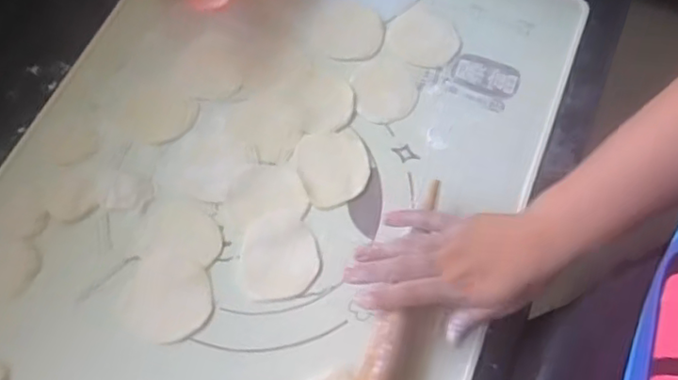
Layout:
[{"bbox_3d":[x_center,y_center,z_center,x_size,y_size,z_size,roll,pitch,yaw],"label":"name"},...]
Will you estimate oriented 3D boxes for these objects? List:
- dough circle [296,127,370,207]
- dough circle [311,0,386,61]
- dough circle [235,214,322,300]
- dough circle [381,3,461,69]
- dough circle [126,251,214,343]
[{"bbox_3d":[-0.005,-0.023,0.548,0.062,0.004,0.070,-19,67,-8],"label":"dough circle"},{"bbox_3d":[0.009,-0.159,0.610,0.070,0.004,0.066,9,67,5],"label":"dough circle"},{"bbox_3d":[-0.051,0.055,0.516,0.065,0.004,0.070,0,66,0],"label":"dough circle"},{"bbox_3d":[0.080,-0.148,0.596,0.071,0.004,0.063,39,72,16],"label":"dough circle"},{"bbox_3d":[-0.138,0.087,0.504,0.069,0.004,0.071,10,67,5],"label":"dough circle"}]

